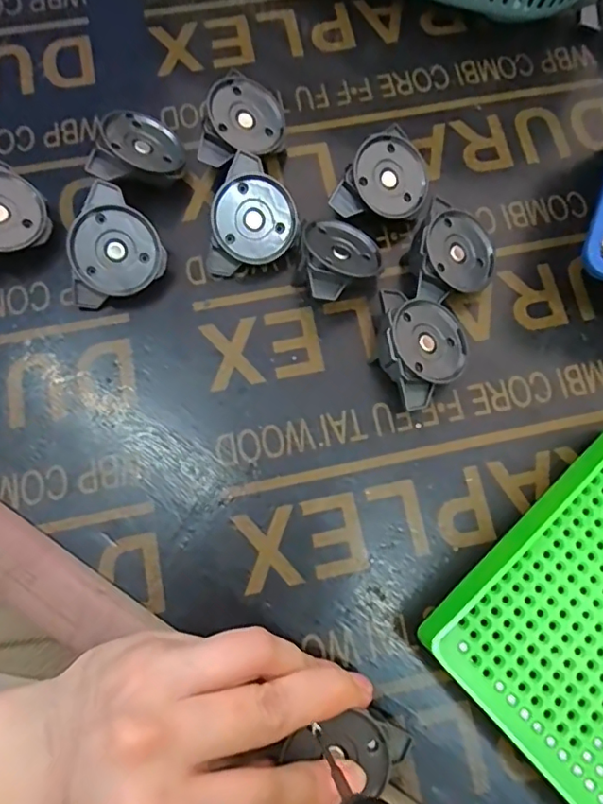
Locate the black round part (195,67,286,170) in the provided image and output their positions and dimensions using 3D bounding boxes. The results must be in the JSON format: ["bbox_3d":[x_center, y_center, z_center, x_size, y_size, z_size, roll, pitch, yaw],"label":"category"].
[{"bbox_3d":[-0.032,-0.149,0.287,0.043,0.014,0.051,13,84,-24],"label":"black round part"}]

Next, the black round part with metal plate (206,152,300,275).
[{"bbox_3d":[-0.026,-0.091,0.272,0.042,0.013,0.059,28,95,-19],"label":"black round part with metal plate"}]

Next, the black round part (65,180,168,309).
[{"bbox_3d":[-0.099,-0.075,0.266,0.052,0.016,0.049,-3,102,-14],"label":"black round part"}]

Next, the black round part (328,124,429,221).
[{"bbox_3d":[0.043,-0.115,0.282,0.042,0.015,0.053,36,83,-17],"label":"black round part"}]

